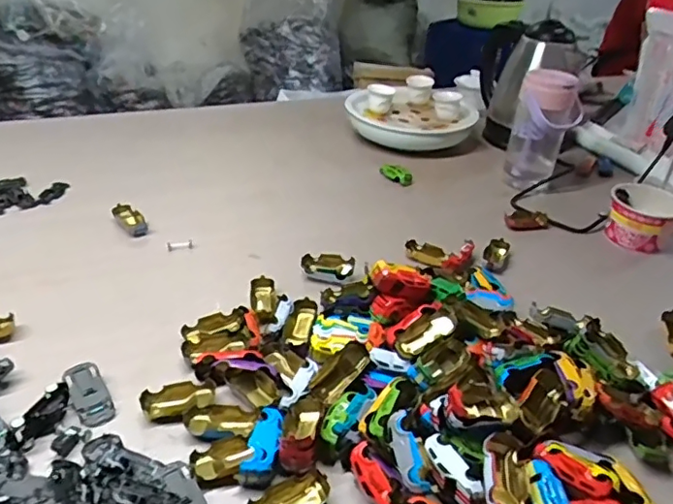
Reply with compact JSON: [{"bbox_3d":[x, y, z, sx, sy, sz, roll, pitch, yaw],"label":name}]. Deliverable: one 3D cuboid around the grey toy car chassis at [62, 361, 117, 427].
[{"bbox_3d":[-0.225,0.128,0.515,0.030,0.012,0.068,-19,40,-32],"label":"grey toy car chassis"}]

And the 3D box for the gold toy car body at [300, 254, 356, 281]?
[{"bbox_3d":[-0.011,0.021,0.702,0.066,0.022,0.034,7,33,4],"label":"gold toy car body"}]

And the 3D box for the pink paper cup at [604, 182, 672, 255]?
[{"bbox_3d":[0.410,-0.047,0.764,0.087,0.076,0.081,3,33,-2],"label":"pink paper cup"}]

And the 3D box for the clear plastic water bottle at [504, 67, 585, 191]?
[{"bbox_3d":[0.320,-0.190,0.877,0.095,0.163,0.080,16,35,16],"label":"clear plastic water bottle"}]

